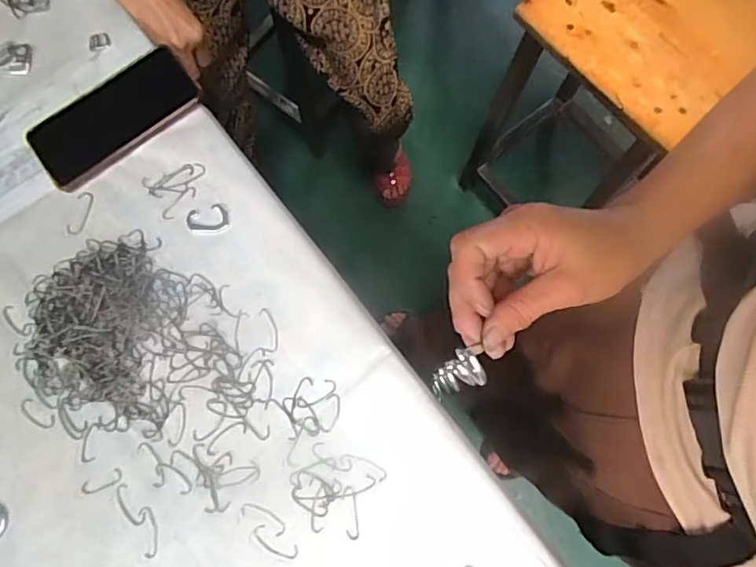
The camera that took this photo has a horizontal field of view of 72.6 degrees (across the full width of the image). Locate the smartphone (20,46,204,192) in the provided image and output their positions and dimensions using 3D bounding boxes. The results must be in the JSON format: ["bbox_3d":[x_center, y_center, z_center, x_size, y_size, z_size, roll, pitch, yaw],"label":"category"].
[{"bbox_3d":[-0.263,-0.168,0.509,0.161,0.012,0.080,-37,85,-3],"label":"smartphone"}]

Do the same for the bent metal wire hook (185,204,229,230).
[{"bbox_3d":[-0.162,-0.062,0.489,0.040,0.004,0.025,-12,76,-3],"label":"bent metal wire hook"}]

